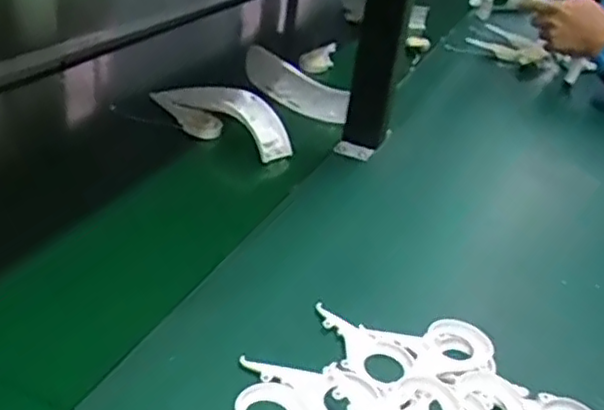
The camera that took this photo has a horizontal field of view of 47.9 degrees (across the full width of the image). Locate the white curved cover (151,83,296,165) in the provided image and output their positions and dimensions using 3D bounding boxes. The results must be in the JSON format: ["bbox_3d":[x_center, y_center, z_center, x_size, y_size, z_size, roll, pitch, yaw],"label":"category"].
[{"bbox_3d":[-0.096,-0.107,0.810,0.077,0.047,0.174,-20,40,-42],"label":"white curved cover"}]

